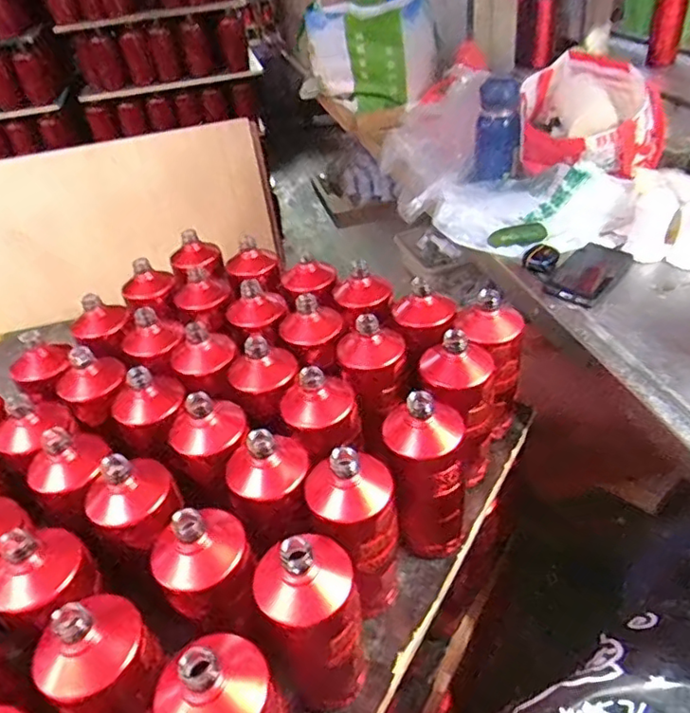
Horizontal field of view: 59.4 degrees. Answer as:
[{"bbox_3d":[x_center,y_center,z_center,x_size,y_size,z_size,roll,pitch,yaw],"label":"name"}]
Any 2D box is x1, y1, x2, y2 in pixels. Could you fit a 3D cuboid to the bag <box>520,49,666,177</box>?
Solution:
[{"bbox_3d":[0.411,-0.394,1.032,0.230,0.162,0.214,23,46,33],"label":"bag"}]

